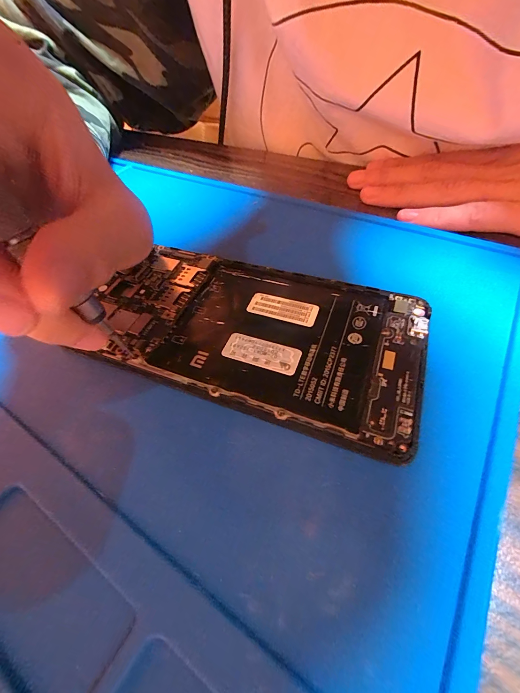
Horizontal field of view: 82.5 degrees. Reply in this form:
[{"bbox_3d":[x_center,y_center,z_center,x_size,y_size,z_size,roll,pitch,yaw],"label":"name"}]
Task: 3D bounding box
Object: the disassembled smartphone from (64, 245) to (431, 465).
[{"bbox_3d":[-0.006,-0.010,0.125,0.136,0.006,0.073,16,56,17],"label":"disassembled smartphone"}]

